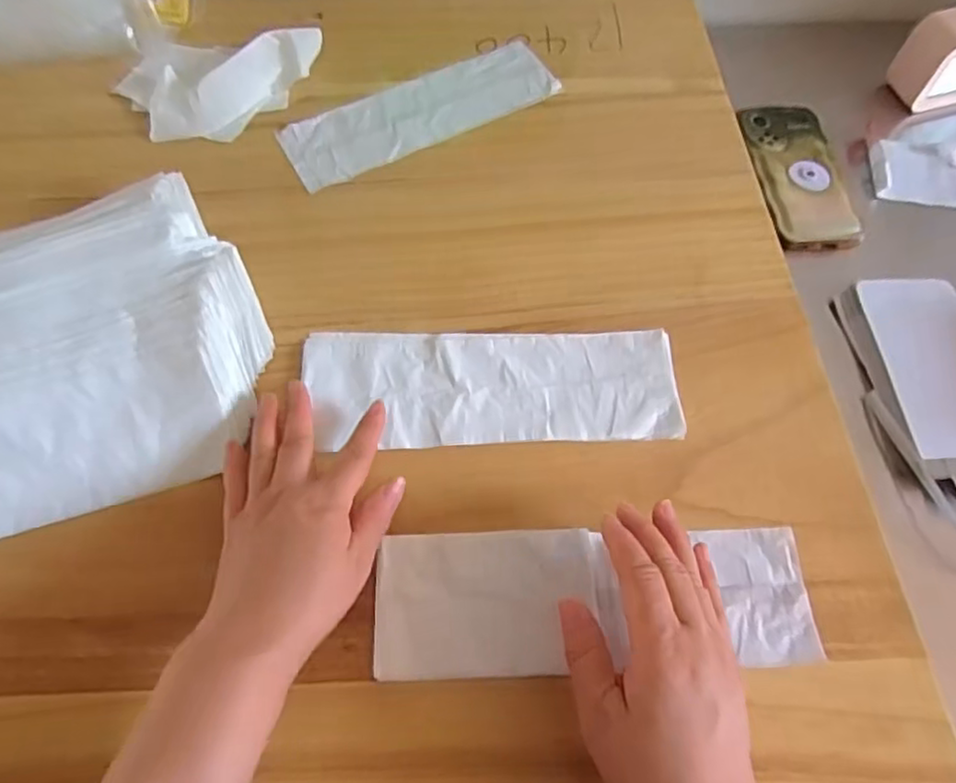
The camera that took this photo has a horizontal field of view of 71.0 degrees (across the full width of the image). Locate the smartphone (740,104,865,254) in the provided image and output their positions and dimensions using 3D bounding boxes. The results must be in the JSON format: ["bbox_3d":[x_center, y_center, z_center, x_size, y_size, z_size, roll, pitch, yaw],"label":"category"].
[{"bbox_3d":[0.286,-0.197,0.603,0.079,0.016,0.160,-4,62,-3],"label":"smartphone"}]

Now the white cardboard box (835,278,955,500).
[{"bbox_3d":[0.358,-0.008,0.505,0.107,0.031,0.179,-5,62,-4],"label":"white cardboard box"}]

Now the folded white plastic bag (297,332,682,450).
[{"bbox_3d":[0.010,-0.003,0.454,0.248,0.006,0.086,0,63,-1],"label":"folded white plastic bag"}]

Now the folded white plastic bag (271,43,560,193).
[{"bbox_3d":[-0.046,-0.242,0.572,0.240,0.006,0.079,-28,66,-15],"label":"folded white plastic bag"}]

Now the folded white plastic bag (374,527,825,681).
[{"bbox_3d":[0.068,0.121,0.391,0.251,0.008,0.079,-1,63,-3],"label":"folded white plastic bag"}]

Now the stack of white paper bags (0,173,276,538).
[{"bbox_3d":[-0.292,-0.026,0.426,0.293,0.041,0.217,-17,63,-10],"label":"stack of white paper bags"}]

